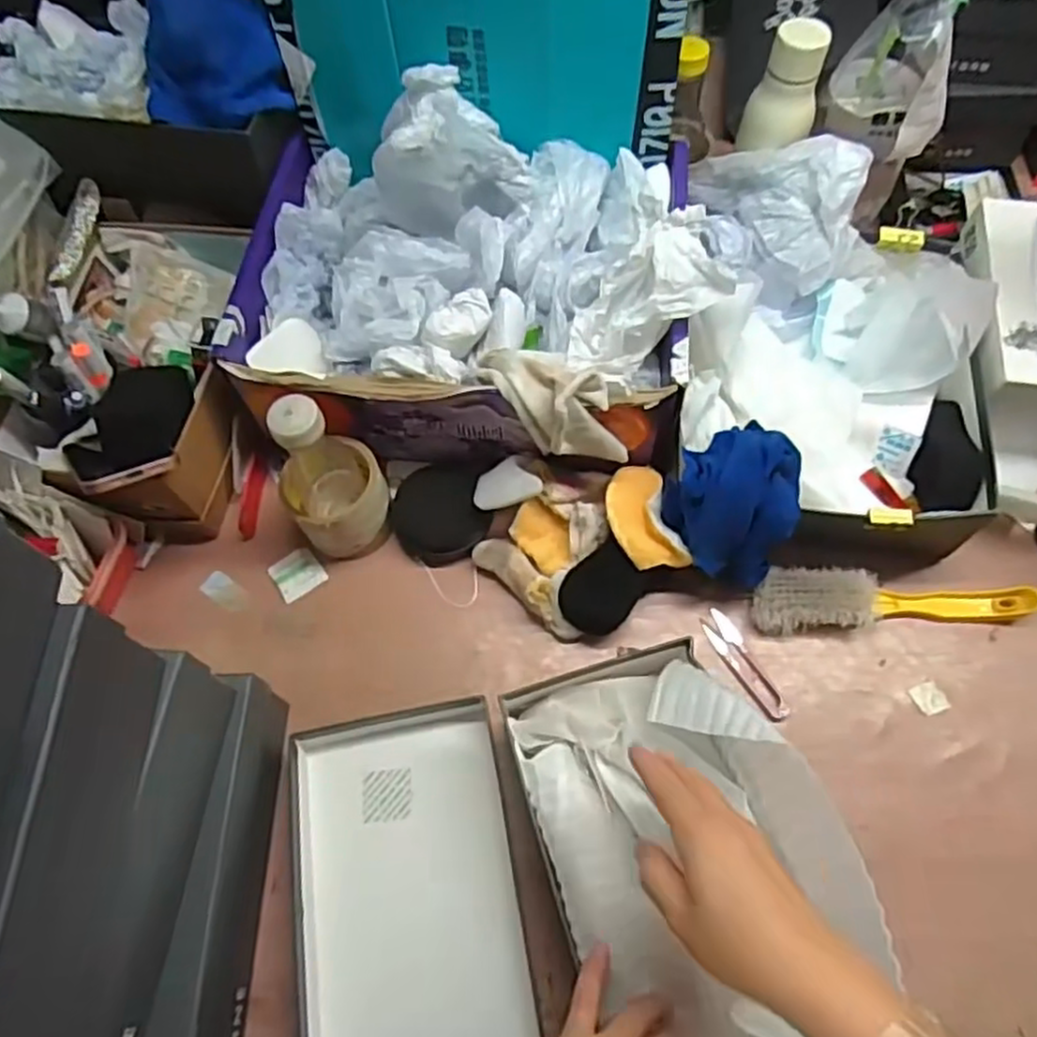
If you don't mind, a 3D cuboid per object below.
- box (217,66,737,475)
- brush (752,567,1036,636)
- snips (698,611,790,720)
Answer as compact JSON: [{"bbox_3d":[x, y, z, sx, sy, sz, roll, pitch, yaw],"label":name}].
[{"bbox_3d":[-0.043,-0.222,0.665,0.410,0.207,0.294,8,65,7],"label":"box"},{"bbox_3d":[0.324,0.071,0.642,0.232,0.036,0.053,-1,64,2],"label":"brush"},{"bbox_3d":[0.196,0.127,0.638,0.027,0.008,0.107,-29,66,-11],"label":"snips"}]

